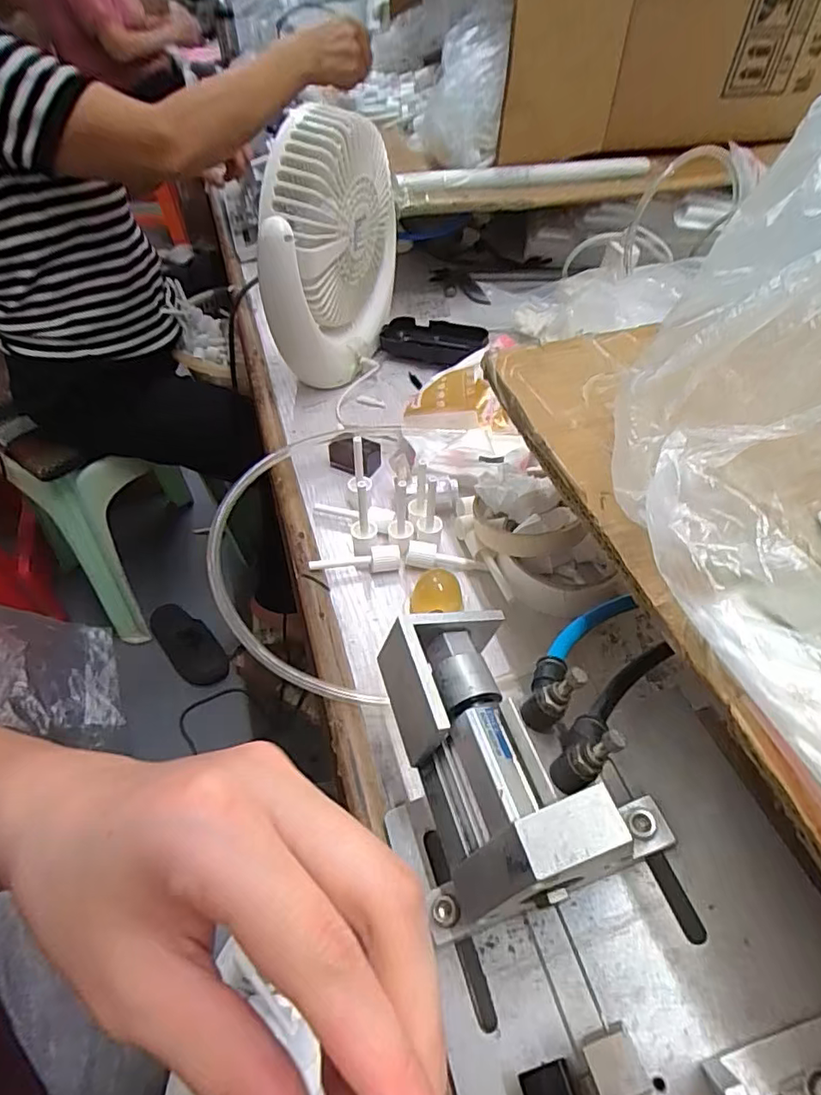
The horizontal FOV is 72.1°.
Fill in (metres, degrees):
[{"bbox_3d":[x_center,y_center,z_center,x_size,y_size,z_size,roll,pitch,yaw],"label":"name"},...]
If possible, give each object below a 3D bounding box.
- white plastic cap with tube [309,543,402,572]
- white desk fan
[{"bbox_3d":[-0.039,0.011,0.405,0.064,0.014,0.014,-6,49,-5],"label":"white plastic cap with tube"},{"bbox_3d":[-0.073,-0.266,0.523,0.070,0.212,0.176,16,50,14],"label":"white desk fan"}]

